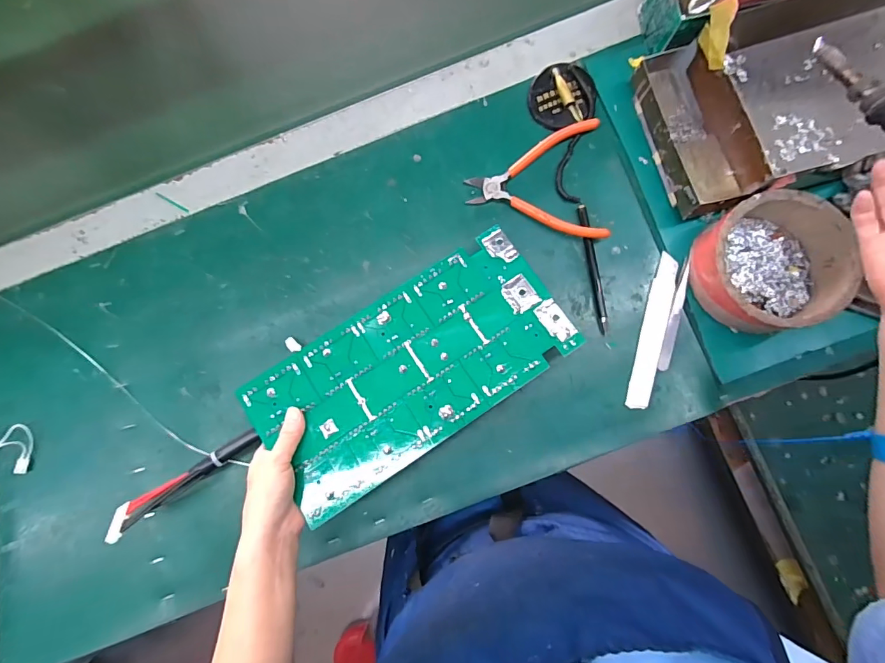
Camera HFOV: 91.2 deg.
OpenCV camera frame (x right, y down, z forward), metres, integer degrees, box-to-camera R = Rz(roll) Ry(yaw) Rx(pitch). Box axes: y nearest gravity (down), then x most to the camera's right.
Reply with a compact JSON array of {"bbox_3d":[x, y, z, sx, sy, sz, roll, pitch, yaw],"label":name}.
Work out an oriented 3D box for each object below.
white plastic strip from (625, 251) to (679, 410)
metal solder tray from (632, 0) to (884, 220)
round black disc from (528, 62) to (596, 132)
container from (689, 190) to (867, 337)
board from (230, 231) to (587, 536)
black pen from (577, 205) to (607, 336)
[{"bbox_3d":[0.210,0.000,0.432,0.023,0.005,0.154,13,85,6],"label":"white plastic strip"},{"bbox_3d":[0.367,-0.237,0.414,0.321,0.061,0.176,-18,83,2],"label":"metal solder tray"},{"bbox_3d":[0.127,-0.248,0.457,0.067,0.017,0.063,0,84,5],"label":"round black disc"},{"bbox_3d":[0.307,-0.063,0.407,0.119,0.053,0.118,0,84,5],"label":"container"},{"bbox_3d":[-0.026,0.032,0.390,0.281,0.011,0.133,-34,82,-5],"label":"board"},{"bbox_3d":[0.155,-0.065,0.445,0.011,0.007,0.133,-9,83,4],"label":"black pen"}]

